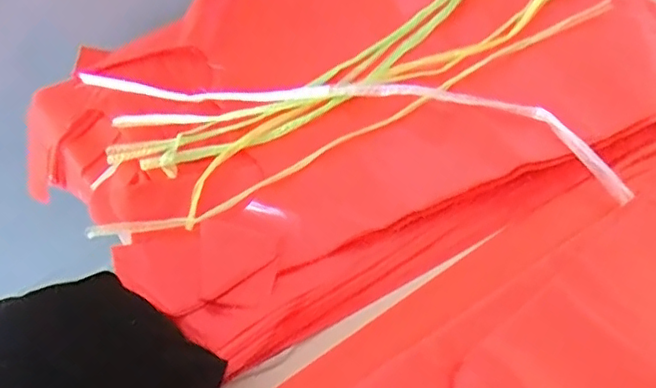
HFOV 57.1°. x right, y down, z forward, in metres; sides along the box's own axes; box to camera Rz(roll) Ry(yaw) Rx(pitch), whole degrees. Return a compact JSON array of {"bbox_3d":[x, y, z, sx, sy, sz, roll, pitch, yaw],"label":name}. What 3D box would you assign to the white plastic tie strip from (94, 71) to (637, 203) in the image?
[{"bbox_3d":[0.015,-0.079,0.520,0.471,0.010,0.069,12,60,12],"label":"white plastic tie strip"}]

